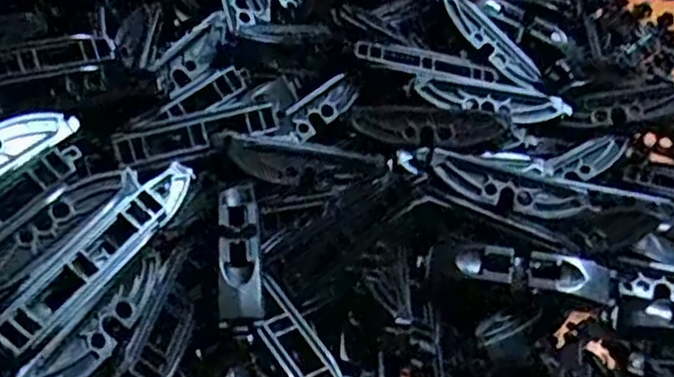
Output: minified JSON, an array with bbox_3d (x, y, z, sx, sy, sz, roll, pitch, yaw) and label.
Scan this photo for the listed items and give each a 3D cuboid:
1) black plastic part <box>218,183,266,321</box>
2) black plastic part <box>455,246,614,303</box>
[{"bbox_3d":[-0.037,0.026,0.271,0.016,0.018,0.060,-8,42,-1],"label":"black plastic part"},{"bbox_3d":[0.081,0.034,0.282,0.061,0.010,0.015,4,43,11],"label":"black plastic part"}]

